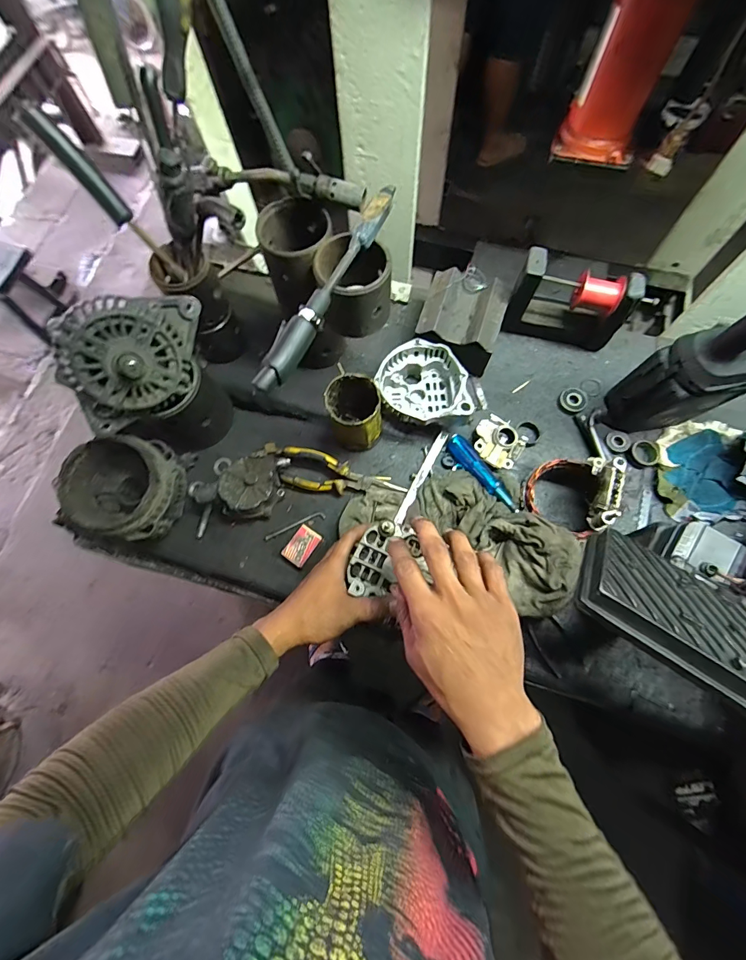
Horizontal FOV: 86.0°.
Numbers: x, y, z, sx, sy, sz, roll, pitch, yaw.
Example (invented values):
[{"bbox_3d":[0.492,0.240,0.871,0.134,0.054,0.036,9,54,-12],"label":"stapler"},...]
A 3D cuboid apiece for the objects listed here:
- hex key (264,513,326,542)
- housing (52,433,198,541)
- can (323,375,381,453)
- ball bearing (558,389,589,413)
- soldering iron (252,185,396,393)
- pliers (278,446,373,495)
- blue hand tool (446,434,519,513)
[{"bbox_3d":[-0.118,0.069,0.604,0.095,0.006,0.013,-22,73,-5],"label":"hex key"},{"bbox_3d":[-0.342,0.009,0.558,0.130,0.123,0.135,-1,72,2],"label":"housing"},{"bbox_3d":[-0.027,-0.097,0.586,0.071,0.117,0.089,-12,72,-2],"label":"can"},{"bbox_3d":[0.315,-0.126,0.630,0.039,0.013,0.040,-1,72,2],"label":"ball bearing"},{"bbox_3d":[-0.047,-0.211,0.432,0.031,0.031,0.273,26,75,10],"label":"soldering iron"},{"bbox_3d":[-0.070,-0.010,0.605,0.135,0.031,0.055,13,73,6],"label":"pliers"},{"bbox_3d":[0.156,-0.010,0.577,0.023,0.020,0.143,-32,61,-8],"label":"blue hand tool"}]

